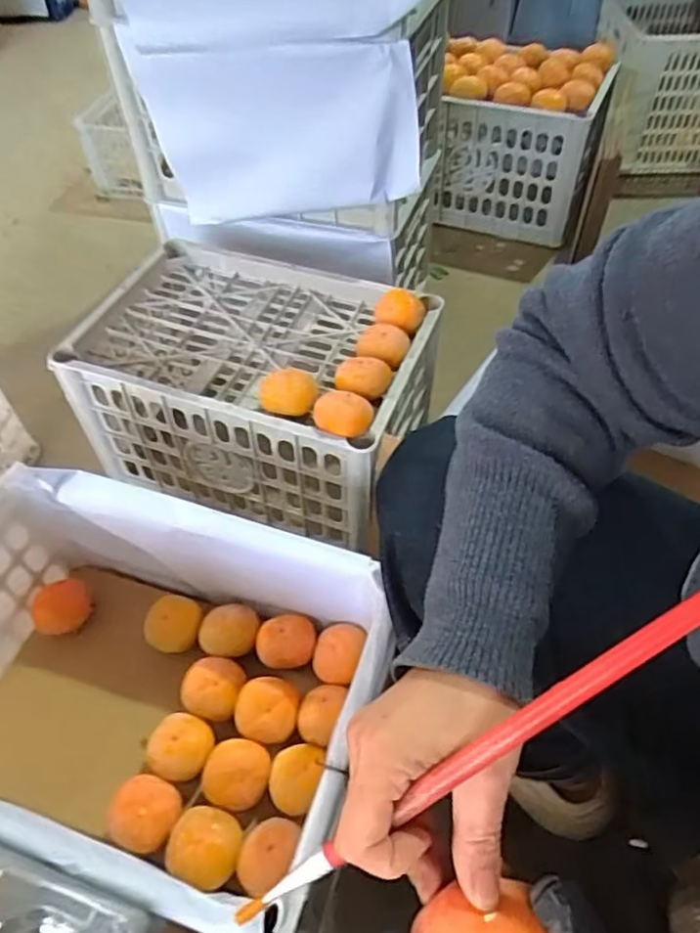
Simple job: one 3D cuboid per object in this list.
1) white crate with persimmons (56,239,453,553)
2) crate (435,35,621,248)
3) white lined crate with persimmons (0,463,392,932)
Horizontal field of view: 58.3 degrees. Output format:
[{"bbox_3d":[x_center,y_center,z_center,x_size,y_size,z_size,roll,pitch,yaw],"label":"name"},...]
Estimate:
[{"bbox_3d":[-0.117,-0.115,0.858,0.416,0.216,0.303,15,54,14],"label":"white crate with persimmons"},{"bbox_3d":[0.341,-0.652,1.271,0.295,0.274,0.284,12,53,12],"label":"crate"},{"bbox_3d":[-0.171,0.206,0.589,0.452,0.193,0.301,15,54,15],"label":"white lined crate with persimmons"}]

